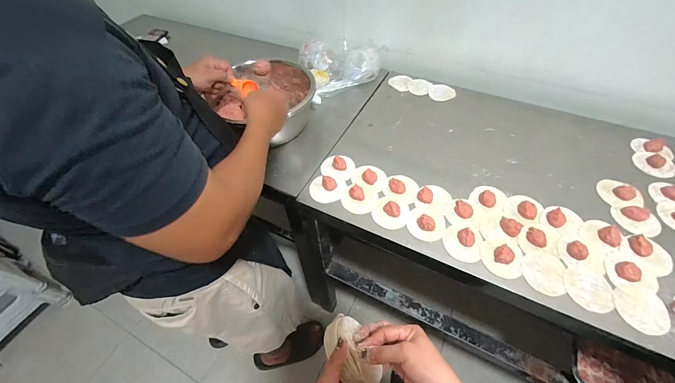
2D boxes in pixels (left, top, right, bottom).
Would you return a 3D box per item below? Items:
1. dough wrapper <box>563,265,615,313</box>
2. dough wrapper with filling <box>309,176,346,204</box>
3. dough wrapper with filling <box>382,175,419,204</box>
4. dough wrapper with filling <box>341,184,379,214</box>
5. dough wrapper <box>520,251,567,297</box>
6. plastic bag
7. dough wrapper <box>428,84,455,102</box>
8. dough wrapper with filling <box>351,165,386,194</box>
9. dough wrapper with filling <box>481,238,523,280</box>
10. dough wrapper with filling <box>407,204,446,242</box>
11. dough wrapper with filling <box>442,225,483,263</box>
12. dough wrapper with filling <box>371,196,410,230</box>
[{"bbox_3d":[0.455,0.173,0.545,0.074,0.004,0.087,19,57,18],"label":"dough wrapper"},{"bbox_3d":[-0.023,-0.010,0.693,0.081,0.027,0.073,-2,51,2],"label":"dough wrapper with filling"},{"bbox_3d":[0.145,-0.012,0.691,0.078,0.016,0.069,19,55,17],"label":"dough wrapper with filling"},{"bbox_3d":[0.049,0.012,0.675,0.079,0.015,0.081,-2,51,2],"label":"dough wrapper with filling"},{"bbox_3d":[0.391,0.149,0.569,0.073,0.004,0.087,17,54,16],"label":"dough wrapper"},{"bbox_3d":[-0.017,-0.415,0.974,0.266,0.100,0.212,-29,55,-18],"label":"plastic bag"},{"bbox_3d":[0.325,-0.311,0.940,0.091,0.007,0.091,1,49,-1],"label":"dough wrapper"},{"bbox_3d":[0.072,-0.030,0.710,0.076,0.016,0.077,-2,51,2],"label":"dough wrapper with filling"},{"bbox_3d":[0.321,0.125,0.577,0.079,0.020,0.078,-6,51,-1],"label":"dough wrapper with filling"},{"bbox_3d":[0.189,0.060,0.634,0.075,0.021,0.089,19,55,17],"label":"dough wrapper with filling"},{"bbox_3d":[0.254,0.099,0.598,0.077,0.017,0.082,1,52,4],"label":"dough wrapper with filling"},{"bbox_3d":[0.119,0.039,0.649,0.071,0.016,0.080,22,56,19],"label":"dough wrapper with filling"}]

